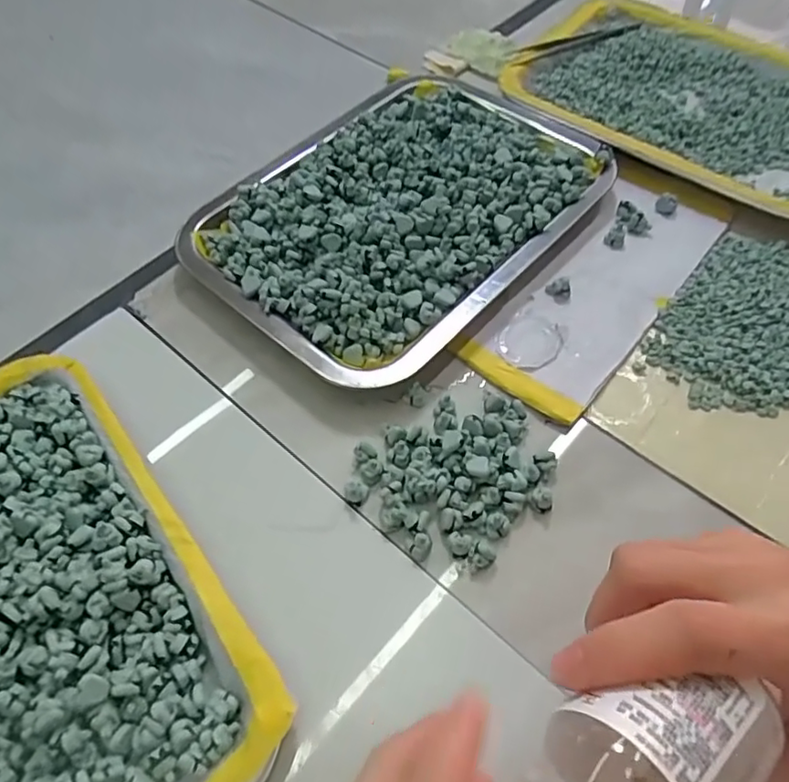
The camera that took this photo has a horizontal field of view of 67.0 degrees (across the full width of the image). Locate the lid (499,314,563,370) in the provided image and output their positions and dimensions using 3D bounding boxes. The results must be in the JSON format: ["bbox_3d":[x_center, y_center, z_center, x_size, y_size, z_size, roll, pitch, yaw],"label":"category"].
[{"bbox_3d":[0.080,-0.030,0.352,0.035,0.004,0.038,-1,58,1],"label":"lid"}]

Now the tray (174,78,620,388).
[{"bbox_3d":[0.003,-0.124,0.391,0.191,0.034,0.258,37,66,21],"label":"tray"}]

